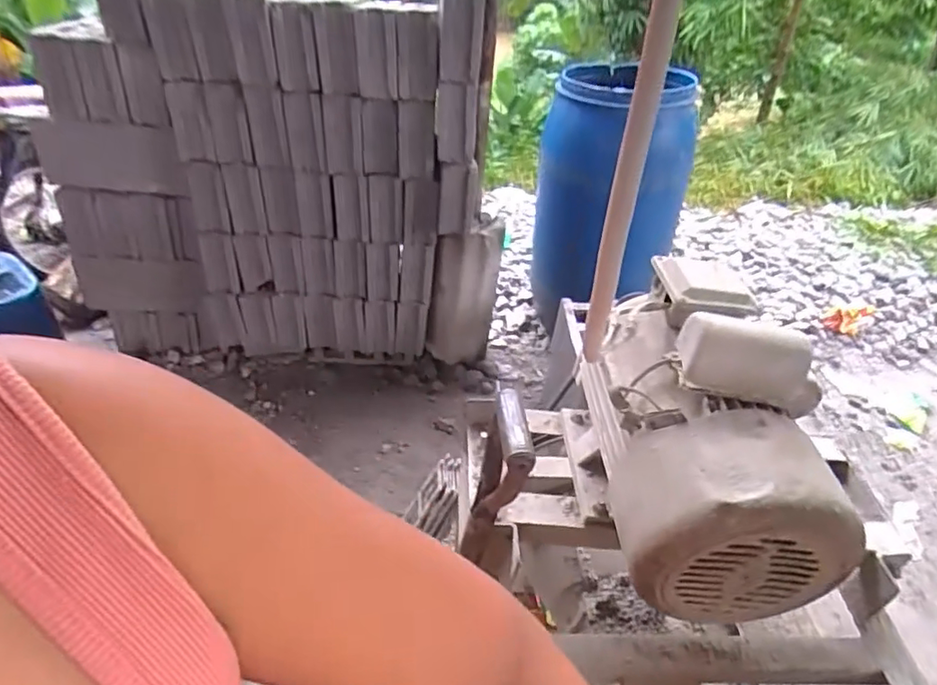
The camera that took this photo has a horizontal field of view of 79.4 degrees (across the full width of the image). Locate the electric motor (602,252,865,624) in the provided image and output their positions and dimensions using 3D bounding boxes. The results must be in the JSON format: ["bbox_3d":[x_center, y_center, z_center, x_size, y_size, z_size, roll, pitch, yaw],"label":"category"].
[{"bbox_3d":[0.299,0.104,0.711,0.241,0.248,0.346,3,40,-3],"label":"electric motor"}]

